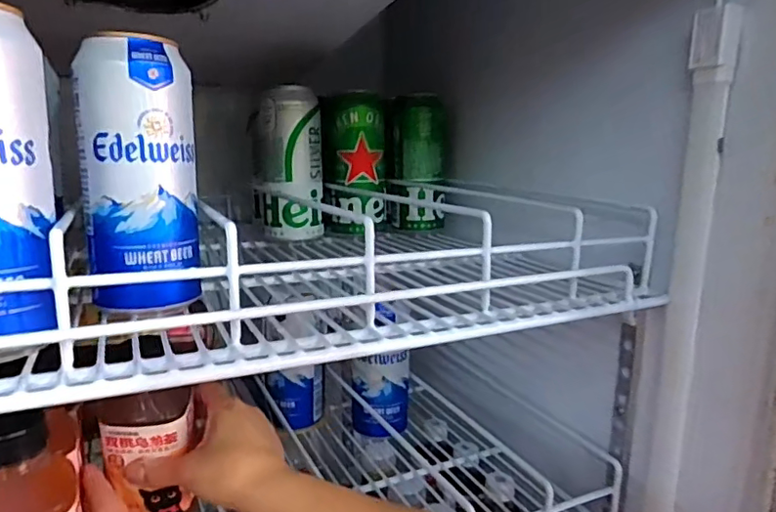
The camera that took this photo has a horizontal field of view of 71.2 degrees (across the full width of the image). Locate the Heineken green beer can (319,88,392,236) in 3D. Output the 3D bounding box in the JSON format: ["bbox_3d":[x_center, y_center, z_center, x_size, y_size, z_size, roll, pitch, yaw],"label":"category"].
[{"bbox_3d":[-0.036,-0.105,0.630,0.072,0.153,0.064,3,11,9],"label":"Heineken green beer can"}]

